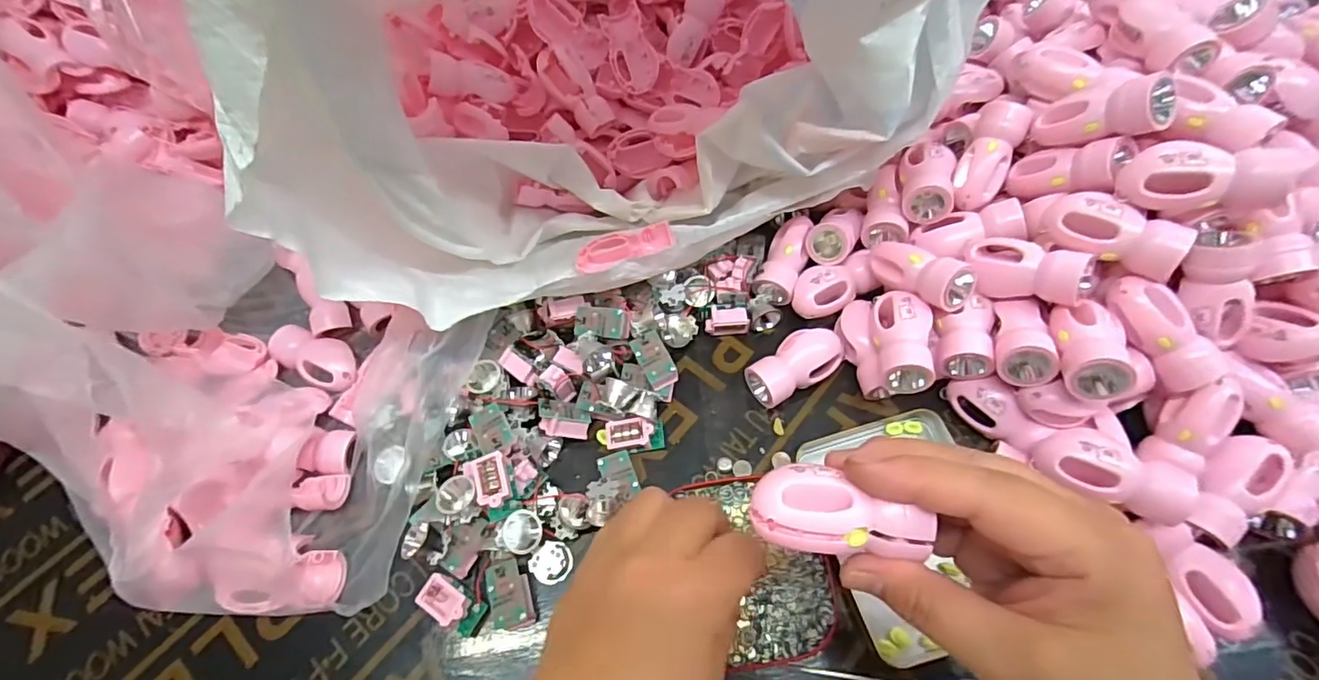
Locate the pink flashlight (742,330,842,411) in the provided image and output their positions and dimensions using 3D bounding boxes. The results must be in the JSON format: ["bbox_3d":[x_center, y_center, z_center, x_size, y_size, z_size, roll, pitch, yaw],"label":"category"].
[{"bbox_3d":[0.090,0.017,0.372,0.066,0.028,0.034,-35,65,-16],"label":"pink flashlight"}]

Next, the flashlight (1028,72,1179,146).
[{"bbox_3d":[0.257,-0.135,0.327,0.033,0.028,0.064,-47,25,-20],"label":"flashlight"}]

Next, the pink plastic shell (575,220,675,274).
[{"bbox_3d":[-0.024,-0.064,0.384,0.067,0.021,0.013,-17,33,1],"label":"pink plastic shell"}]

